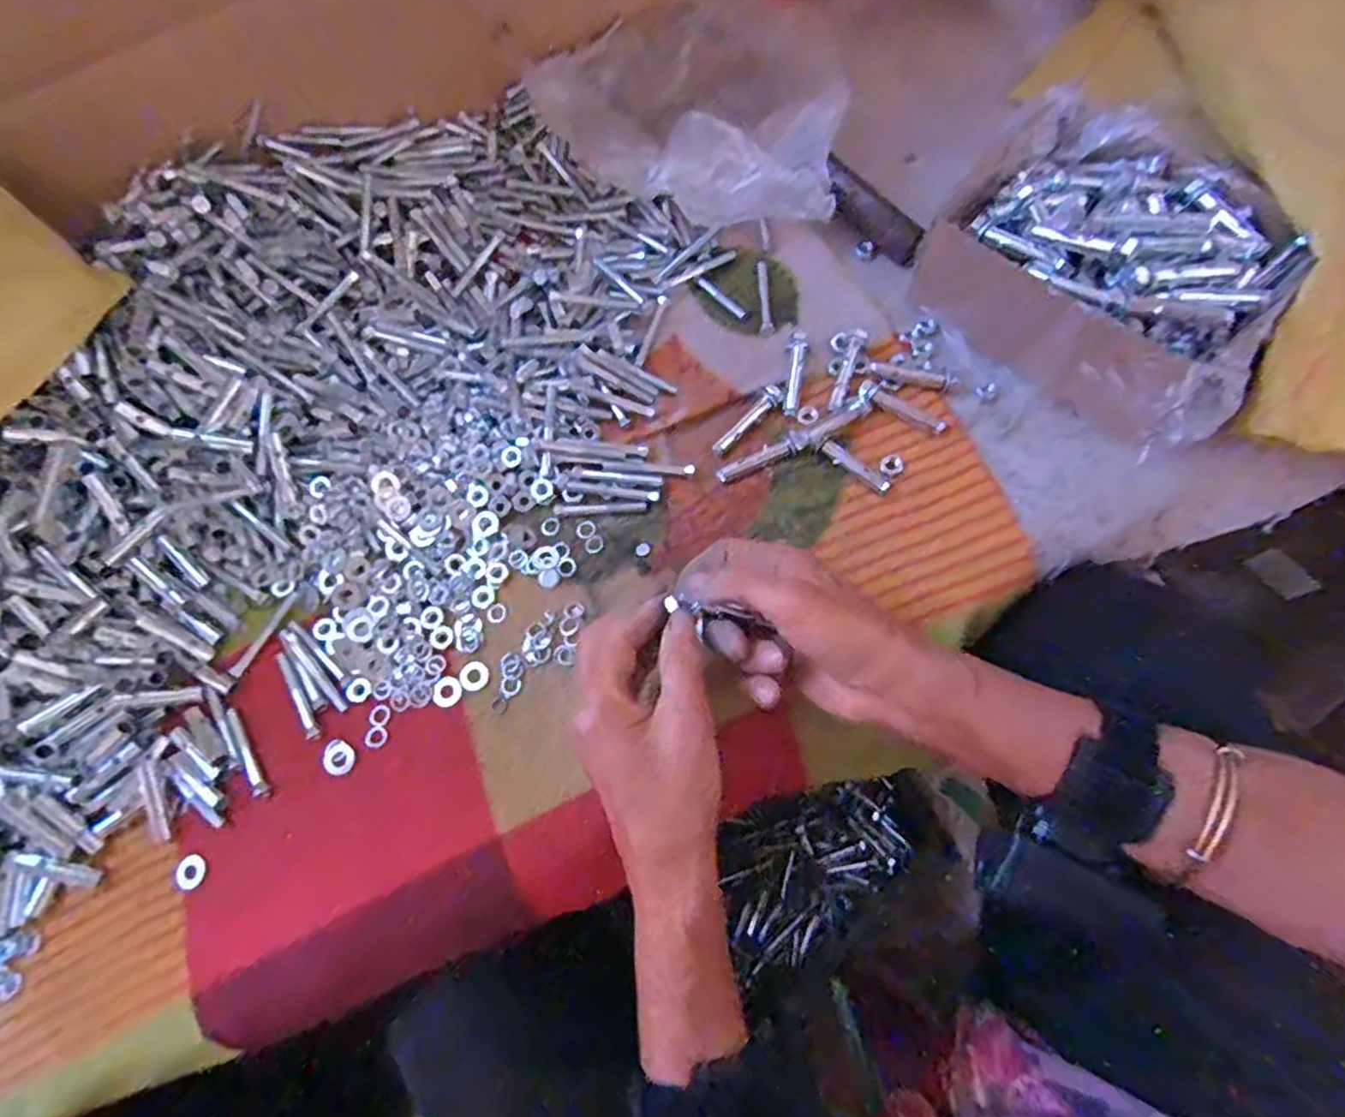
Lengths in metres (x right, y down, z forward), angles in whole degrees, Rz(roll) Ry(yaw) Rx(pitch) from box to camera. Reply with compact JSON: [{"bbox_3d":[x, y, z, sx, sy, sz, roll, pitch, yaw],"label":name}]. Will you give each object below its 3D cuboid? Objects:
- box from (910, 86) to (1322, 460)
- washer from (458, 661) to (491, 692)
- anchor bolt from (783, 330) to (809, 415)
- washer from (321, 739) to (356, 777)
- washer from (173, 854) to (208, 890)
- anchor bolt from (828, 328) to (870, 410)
[{"bbox_3d":[0.256,-0.166,0.396,0.151,0.080,0.209,-33,73,-6],"label":"box"},{"bbox_3d":[-0.117,0.069,0.393,0.017,0.004,0.017,-2,70,4],"label":"washer"},{"bbox_3d":[0.080,-0.122,0.433,0.011,0.008,0.060,6,71,7],"label":"anchor bolt"},{"bbox_3d":[-0.191,0.114,0.380,0.020,0.004,0.017,36,77,16],"label":"washer"},{"bbox_3d":[-0.269,0.175,0.373,0.017,0.004,0.017,-2,70,4],"label":"washer"},{"bbox_3d":[0.112,-0.121,0.429,0.010,0.011,0.055,19,73,11],"label":"anchor bolt"}]

